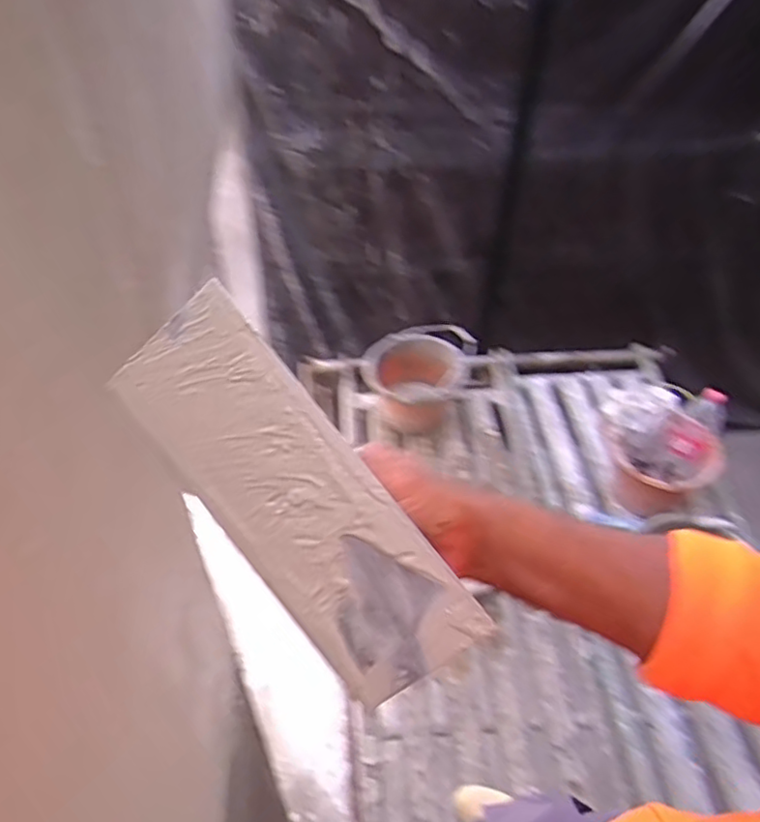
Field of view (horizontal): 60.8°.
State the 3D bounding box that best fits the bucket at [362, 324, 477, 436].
[{"bbox_3d":[0.100,-0.081,1.918,0.303,0.248,0.252,9,48,8],"label":"bucket"}]

